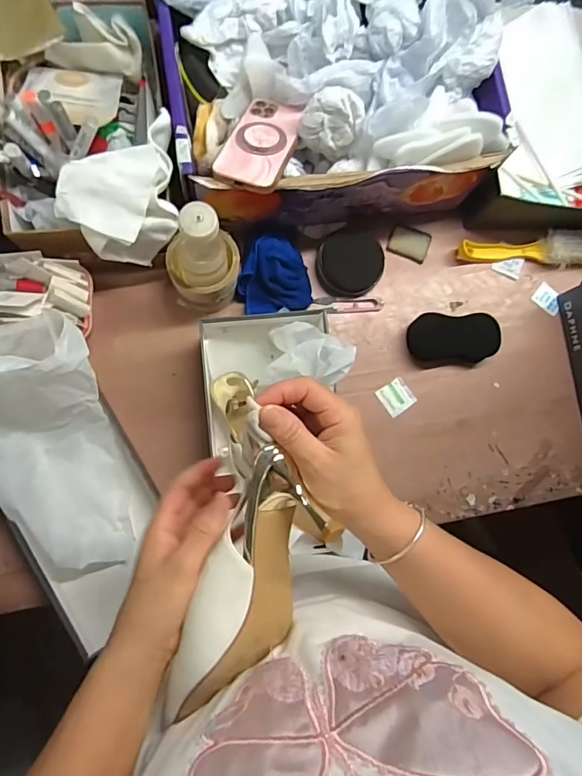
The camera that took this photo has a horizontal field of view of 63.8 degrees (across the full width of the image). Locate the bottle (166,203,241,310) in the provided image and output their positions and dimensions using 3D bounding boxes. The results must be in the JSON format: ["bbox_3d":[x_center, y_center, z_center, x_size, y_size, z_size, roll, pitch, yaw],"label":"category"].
[{"bbox_3d":[-0.104,-0.150,0.560,0.086,0.183,0.069,-14,85,-8],"label":"bottle"}]

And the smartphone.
[{"bbox_3d":[-0.032,-0.287,0.546,0.073,0.014,0.141,17,65,5],"label":"smartphone"}]

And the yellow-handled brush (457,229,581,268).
[{"bbox_3d":[0.360,-0.201,0.692,0.225,0.043,0.056,-6,84,-7],"label":"yellow-handled brush"}]

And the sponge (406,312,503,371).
[{"bbox_3d":[0.231,-0.068,0.665,0.125,0.036,0.071,-1,83,-7],"label":"sponge"}]

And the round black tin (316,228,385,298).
[{"bbox_3d":[0.085,-0.176,0.660,0.090,0.030,0.088,1,83,-6],"label":"round black tin"}]

